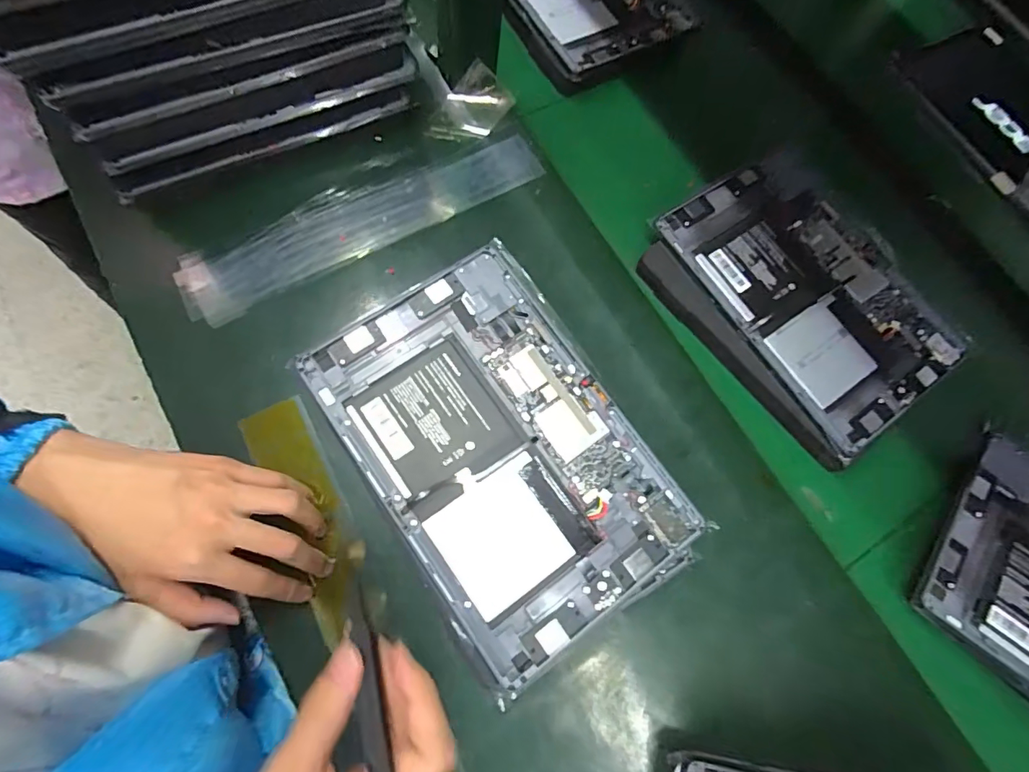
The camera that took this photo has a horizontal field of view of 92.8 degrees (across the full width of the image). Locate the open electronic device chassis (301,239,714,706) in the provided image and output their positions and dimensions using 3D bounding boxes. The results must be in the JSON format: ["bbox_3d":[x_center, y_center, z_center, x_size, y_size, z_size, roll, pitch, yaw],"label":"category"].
[{"bbox_3d":[-0.008,0.041,0.335,0.170,0.015,0.258,-33,78,-10],"label":"open electronic device chassis"}]

